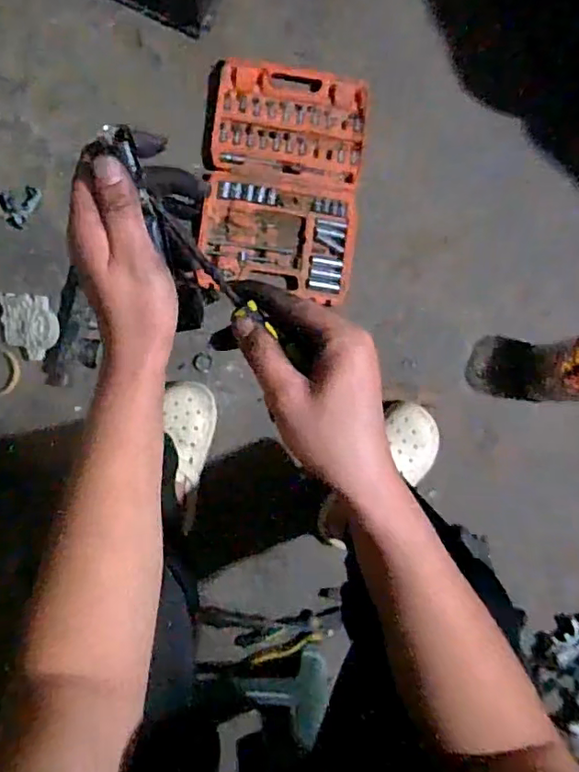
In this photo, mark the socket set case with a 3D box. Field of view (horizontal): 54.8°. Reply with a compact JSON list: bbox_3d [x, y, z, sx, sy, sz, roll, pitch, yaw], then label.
[{"bbox_3d":[-0.014,-0.344,0.936,0.260,0.030,0.380,6,87,-6],"label":"socket set case"}]

